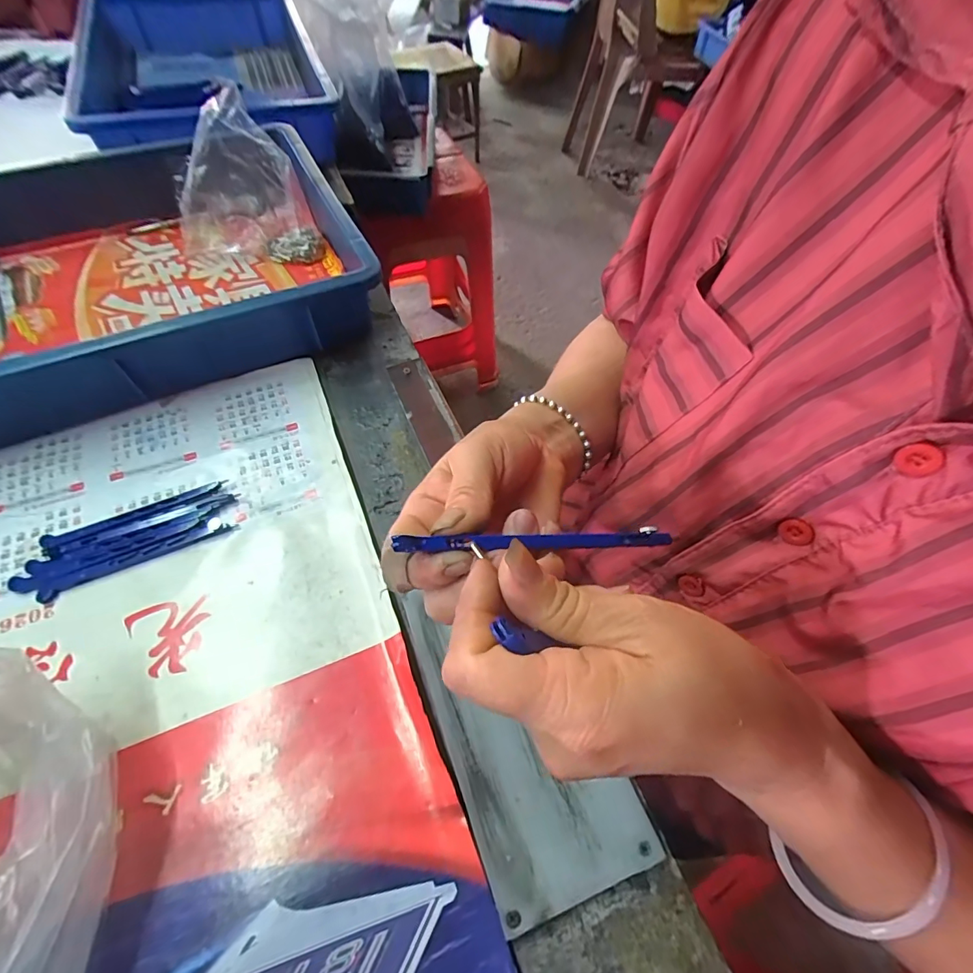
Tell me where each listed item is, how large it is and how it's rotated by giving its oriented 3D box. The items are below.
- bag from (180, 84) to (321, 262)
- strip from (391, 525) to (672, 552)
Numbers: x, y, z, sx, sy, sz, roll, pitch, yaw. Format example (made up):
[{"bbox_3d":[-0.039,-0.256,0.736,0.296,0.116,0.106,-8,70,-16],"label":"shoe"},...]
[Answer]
[{"bbox_3d":[-0.255,-0.304,0.466,0.128,0.126,0.119,-22,63,-16],"label":"bag"},{"bbox_3d":[0.024,0.022,0.198,0.116,0.005,0.008,1,58,-15],"label":"strip"}]

